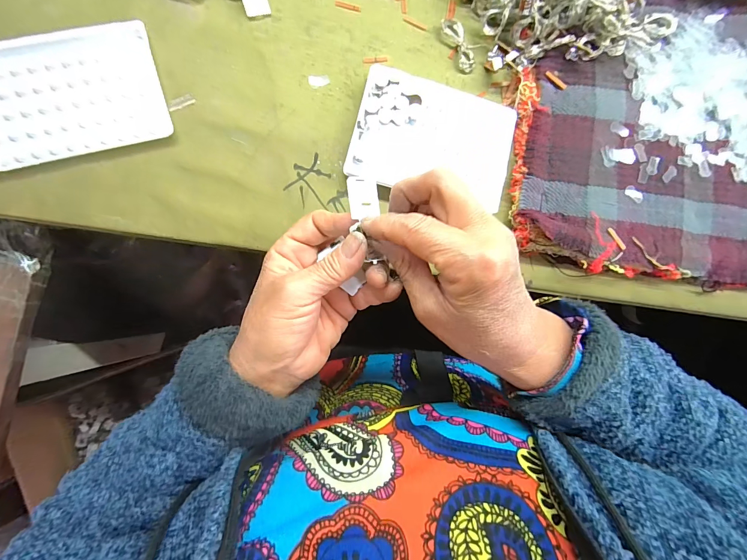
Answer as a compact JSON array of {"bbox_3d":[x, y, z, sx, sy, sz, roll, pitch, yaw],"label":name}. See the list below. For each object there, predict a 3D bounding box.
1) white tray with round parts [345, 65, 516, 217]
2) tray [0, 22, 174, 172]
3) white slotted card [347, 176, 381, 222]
[{"bbox_3d":[0.051,-0.119,0.285,0.130,0.013,0.095,13,85,-6],"label":"white tray with round parts"},{"bbox_3d":[-0.228,-0.140,0.254,0.129,0.008,0.095,-18,89,-7],"label":"tray"},{"bbox_3d":[-0.007,-0.054,0.224,0.021,0.004,0.029,-5,80,-25],"label":"white slotted card"}]

